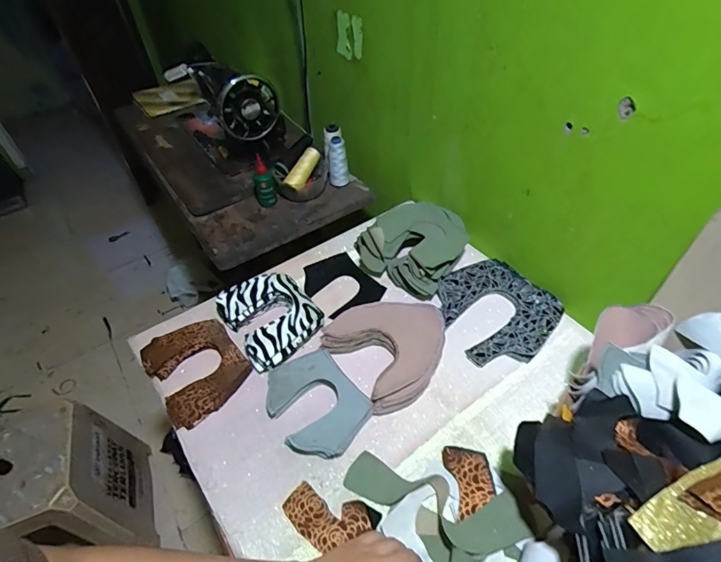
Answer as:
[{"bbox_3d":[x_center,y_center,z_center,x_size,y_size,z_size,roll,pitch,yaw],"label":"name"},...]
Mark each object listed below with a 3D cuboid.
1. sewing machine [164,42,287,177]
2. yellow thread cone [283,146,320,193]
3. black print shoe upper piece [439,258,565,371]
[{"bbox_3d":[-0.342,-0.430,1.044,0.153,0.219,0.352,-29,53,-23],"label":"sewing machine"},{"bbox_3d":[-0.126,-0.252,0.948,0.034,0.041,0.117,18,64,21],"label":"yellow thread cone"},{"bbox_3d":[0.227,0.049,0.711,0.176,0.030,0.184,-3,47,3],"label":"black print shoe upper piece"}]

